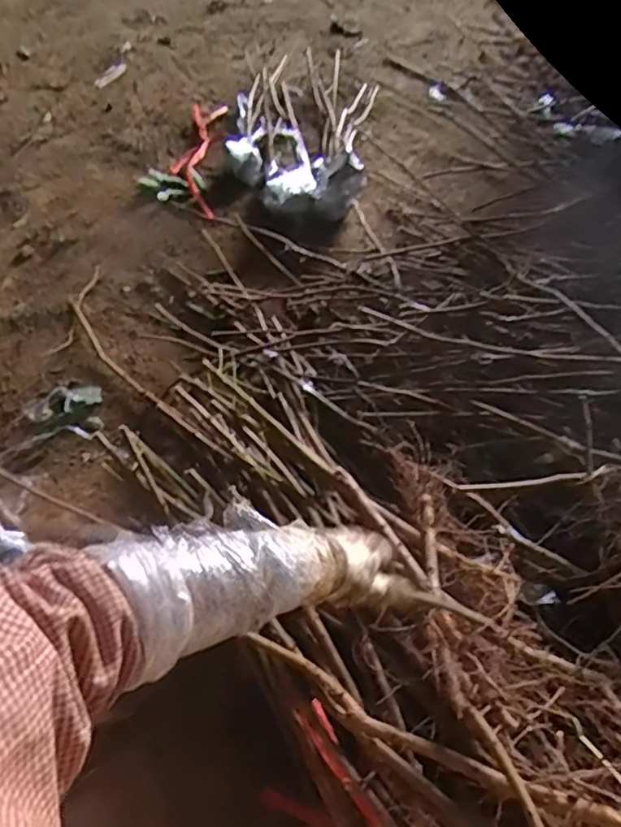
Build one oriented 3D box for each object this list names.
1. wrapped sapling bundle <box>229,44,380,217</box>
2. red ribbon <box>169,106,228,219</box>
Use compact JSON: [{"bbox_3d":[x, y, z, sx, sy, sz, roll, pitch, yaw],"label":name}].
[{"bbox_3d":[-0.014,-0.744,1.479,0.329,0.121,0.736,7,57,4],"label":"wrapped sapling bundle"},{"bbox_3d":[-0.274,-0.617,1.458,0.118,0.028,0.436,1,57,0],"label":"red ribbon"}]

